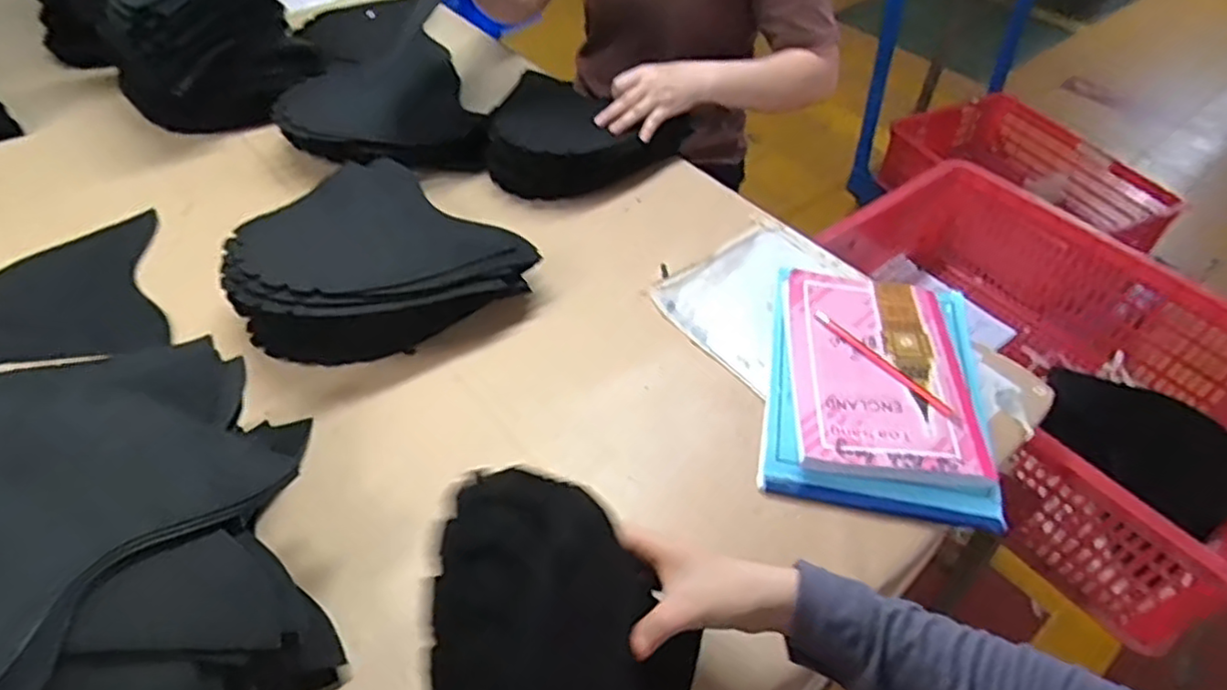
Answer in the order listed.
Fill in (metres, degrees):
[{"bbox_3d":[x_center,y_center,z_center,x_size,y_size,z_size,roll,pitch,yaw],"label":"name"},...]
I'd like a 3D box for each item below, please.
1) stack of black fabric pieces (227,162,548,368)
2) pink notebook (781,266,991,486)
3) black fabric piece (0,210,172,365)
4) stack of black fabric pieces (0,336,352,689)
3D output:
[{"bbox_3d":[-0.265,-0.113,0.767,0.296,0.098,0.251,-23,55,-21],"label":"stack of black fabric pieces"},{"bbox_3d":[0.265,0.019,0.705,0.164,0.013,0.258,2,50,5],"label":"pink notebook"},{"bbox_3d":[-0.620,-0.051,0.772,0.208,0.006,0.249,-20,50,-19],"label":"black fabric piece"},{"bbox_3d":[-0.347,0.149,0.472,0.290,0.191,0.289,32,55,23],"label":"stack of black fabric pieces"}]

